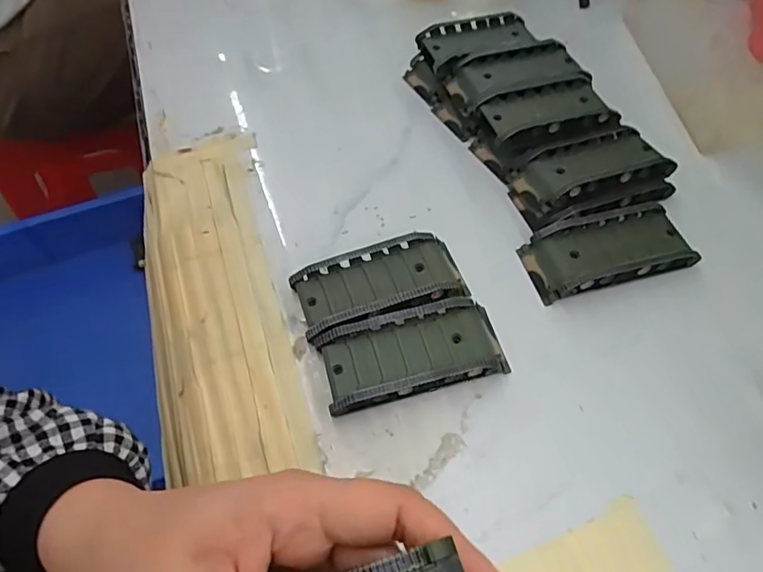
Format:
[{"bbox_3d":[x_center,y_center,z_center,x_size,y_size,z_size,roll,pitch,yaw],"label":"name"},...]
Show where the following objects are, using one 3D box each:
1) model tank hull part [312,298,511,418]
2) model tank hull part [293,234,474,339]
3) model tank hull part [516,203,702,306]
[{"bbox_3d":[0.017,0.036,0.289,0.096,0.019,0.045,-15,58,-7],"label":"model tank hull part"},{"bbox_3d":[0.000,-0.001,0.311,0.096,0.017,0.047,-16,58,-8],"label":"model tank hull part"},{"bbox_3d":[0.136,-0.021,0.324,0.096,0.019,0.043,-15,58,-7],"label":"model tank hull part"}]

